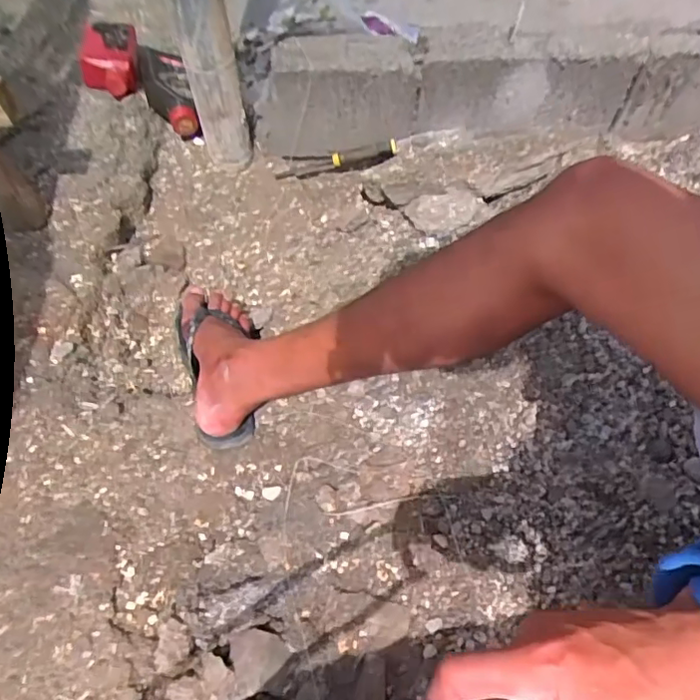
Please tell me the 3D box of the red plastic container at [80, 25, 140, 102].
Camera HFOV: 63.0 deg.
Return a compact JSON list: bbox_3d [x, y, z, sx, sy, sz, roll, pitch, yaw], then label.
[{"bbox_3d":[-0.493,-0.598,1.183,0.106,0.081,0.180,-9,59,-4],"label":"red plastic container"}]

